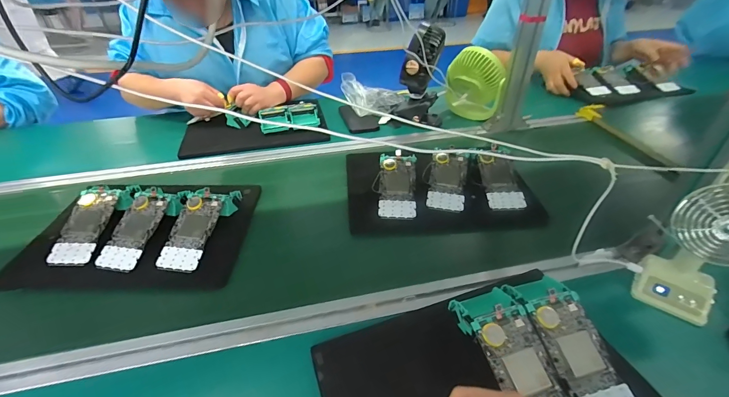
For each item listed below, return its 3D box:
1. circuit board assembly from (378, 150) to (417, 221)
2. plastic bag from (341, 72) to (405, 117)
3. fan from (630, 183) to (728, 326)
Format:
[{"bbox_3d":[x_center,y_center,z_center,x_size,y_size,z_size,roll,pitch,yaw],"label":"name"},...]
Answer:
[{"bbox_3d":[0.062,-0.027,0.654,0.067,0.011,0.142,-1,57,8],"label":"circuit board assembly"},{"bbox_3d":[0.026,-0.289,0.937,0.150,0.091,0.095,-21,42,-15],"label":"plastic bag"},{"bbox_3d":[0.418,0.065,0.432,0.080,0.171,0.087,-33,47,-27],"label":"fan"}]

